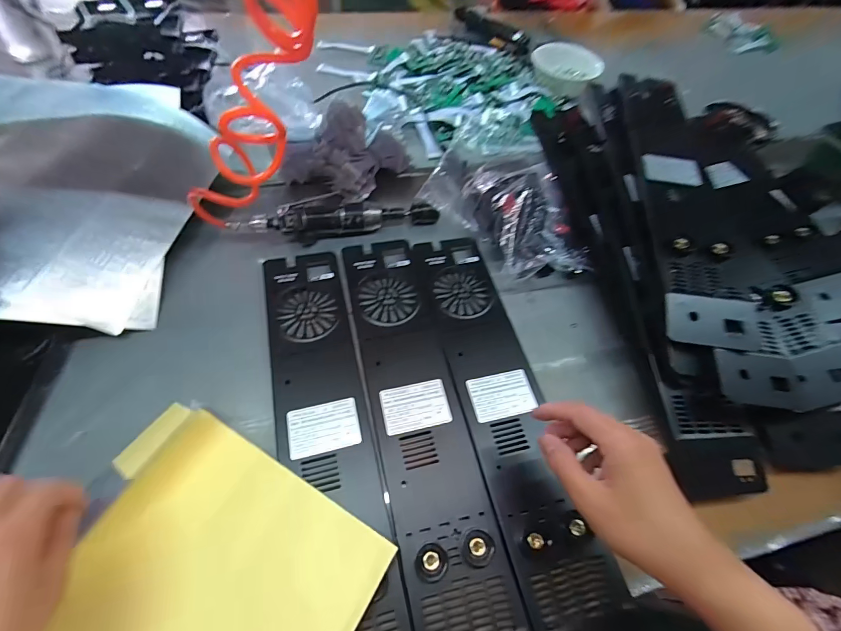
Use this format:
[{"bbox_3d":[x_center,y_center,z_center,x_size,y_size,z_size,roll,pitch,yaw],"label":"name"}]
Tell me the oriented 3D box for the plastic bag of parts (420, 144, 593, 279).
[{"bbox_3d":[0.108,-0.182,0.564,0.202,0.067,0.315,-18,62,-15],"label":"plastic bag of parts"}]

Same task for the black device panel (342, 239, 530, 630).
[{"bbox_3d":[-0.001,0.115,0.406,0.094,0.012,0.496,-11,59,-10],"label":"black device panel"}]

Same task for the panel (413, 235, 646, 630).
[{"bbox_3d":[0.100,0.102,0.425,0.103,0.008,0.492,-11,59,-10],"label":"panel"}]

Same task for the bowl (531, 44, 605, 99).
[{"bbox_3d":[0.294,-0.509,0.790,0.136,0.043,0.139,2,58,-3],"label":"bowl"}]

